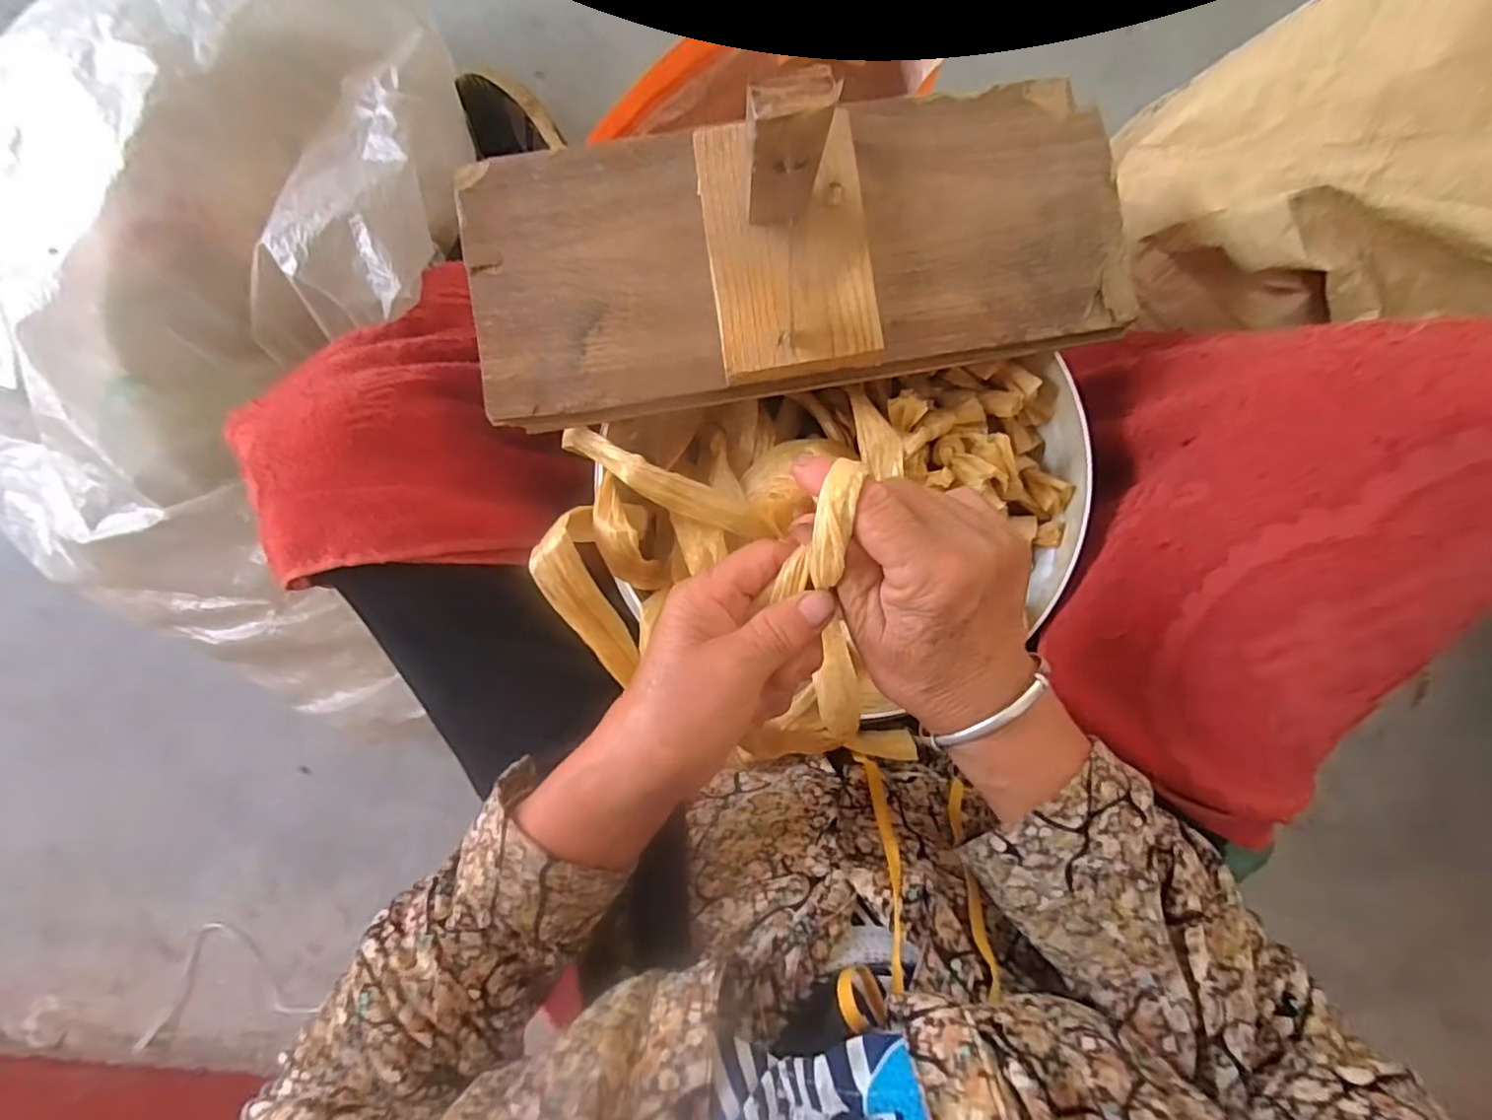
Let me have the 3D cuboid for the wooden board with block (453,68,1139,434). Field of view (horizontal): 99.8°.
[{"bbox_3d":[0.026,-0.187,0.321,0.381,0.134,0.161,-8,87,3],"label":"wooden board with block"}]

